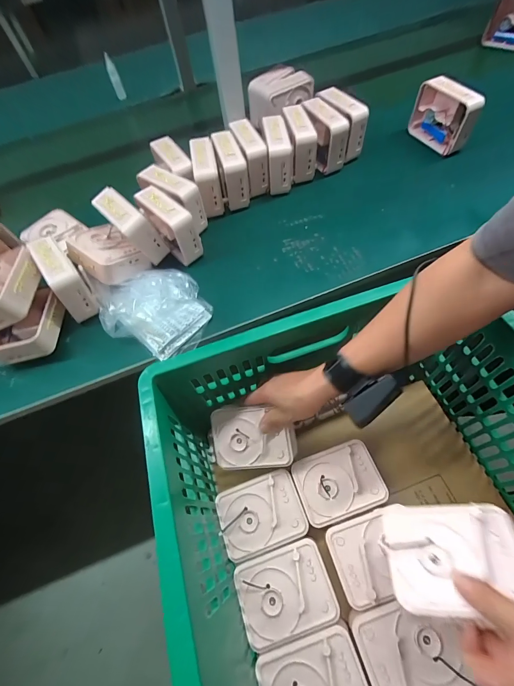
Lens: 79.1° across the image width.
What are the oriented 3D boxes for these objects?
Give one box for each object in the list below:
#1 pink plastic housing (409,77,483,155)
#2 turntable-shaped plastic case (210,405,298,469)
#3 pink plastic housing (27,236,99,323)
[{"bbox_3d":[0.386,-0.465,0.642,0.045,0.105,0.129,-29,64,-10],"label":"pink plastic housing"},{"bbox_3d":[-0.009,0.147,0.493,0.130,0.023,0.096,-9,86,14],"label":"turntable-shaped plastic case"},{"bbox_3d":[-0.314,-0.111,0.517,0.052,0.090,0.127,-33,64,-11],"label":"pink plastic housing"}]

